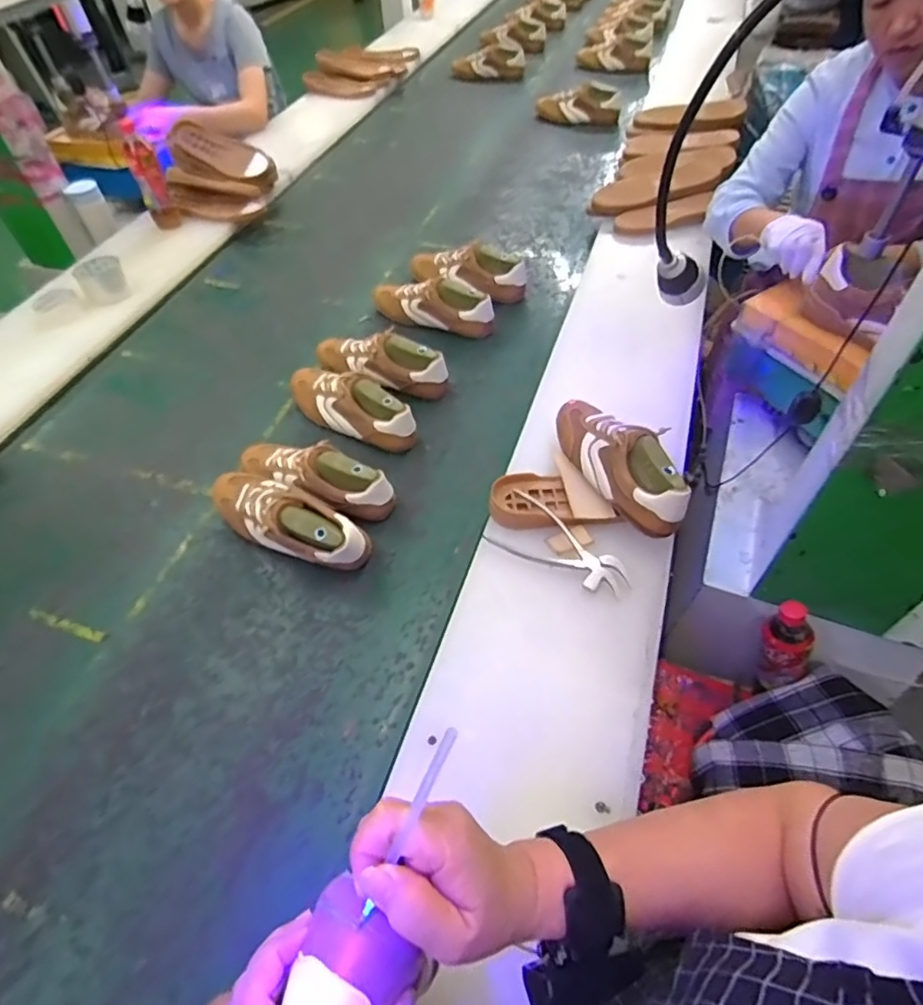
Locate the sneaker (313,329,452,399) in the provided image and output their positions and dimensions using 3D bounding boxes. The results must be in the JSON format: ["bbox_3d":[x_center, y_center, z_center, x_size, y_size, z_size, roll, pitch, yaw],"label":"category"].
[{"bbox_3d":[-0.144,-0.252,1.044,0.243,0.095,0.081,23,56,19],"label":"sneaker"}]

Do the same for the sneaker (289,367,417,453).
[{"bbox_3d":[-0.196,-0.169,0.976,0.262,0.092,0.093,30,59,25],"label":"sneaker"}]

